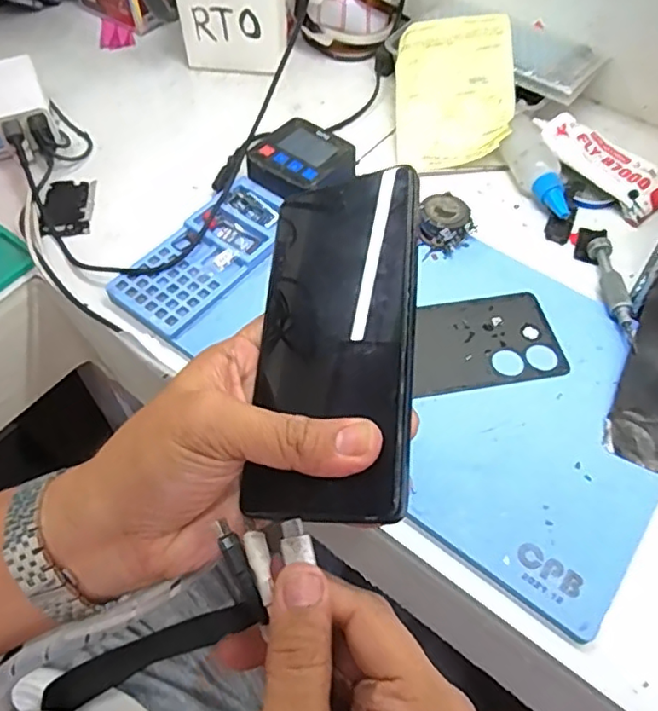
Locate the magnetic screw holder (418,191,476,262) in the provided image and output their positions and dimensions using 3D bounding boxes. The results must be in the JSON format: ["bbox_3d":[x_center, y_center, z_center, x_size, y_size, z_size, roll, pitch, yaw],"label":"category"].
[{"bbox_3d":[0.092,-0.102,0.464,0.043,0.023,0.044,14,57,9],"label":"magnetic screw holder"}]

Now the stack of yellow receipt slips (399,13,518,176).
[{"bbox_3d":[0.113,-0.240,0.535,0.102,0.008,0.150,-2,77,10],"label":"stack of yellow receipt slips"}]

